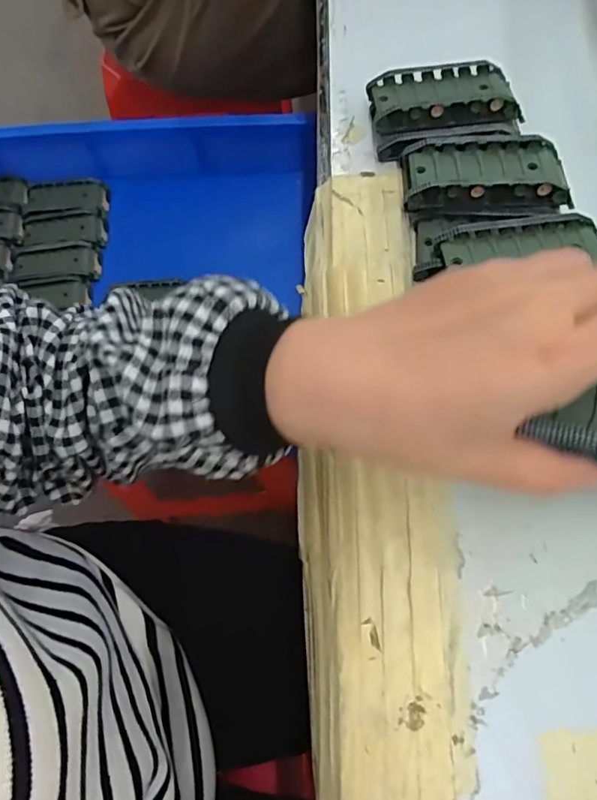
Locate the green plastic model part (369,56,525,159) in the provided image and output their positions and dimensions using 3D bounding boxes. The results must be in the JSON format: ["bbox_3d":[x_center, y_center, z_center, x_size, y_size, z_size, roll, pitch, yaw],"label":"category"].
[{"bbox_3d":[0.095,-0.194,0.353,0.093,0.029,0.056,-10,69,-2],"label":"green plastic model part"}]

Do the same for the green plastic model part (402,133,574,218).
[{"bbox_3d":[0.114,-0.133,0.327,0.096,0.033,0.055,2,69,3],"label":"green plastic model part"}]

